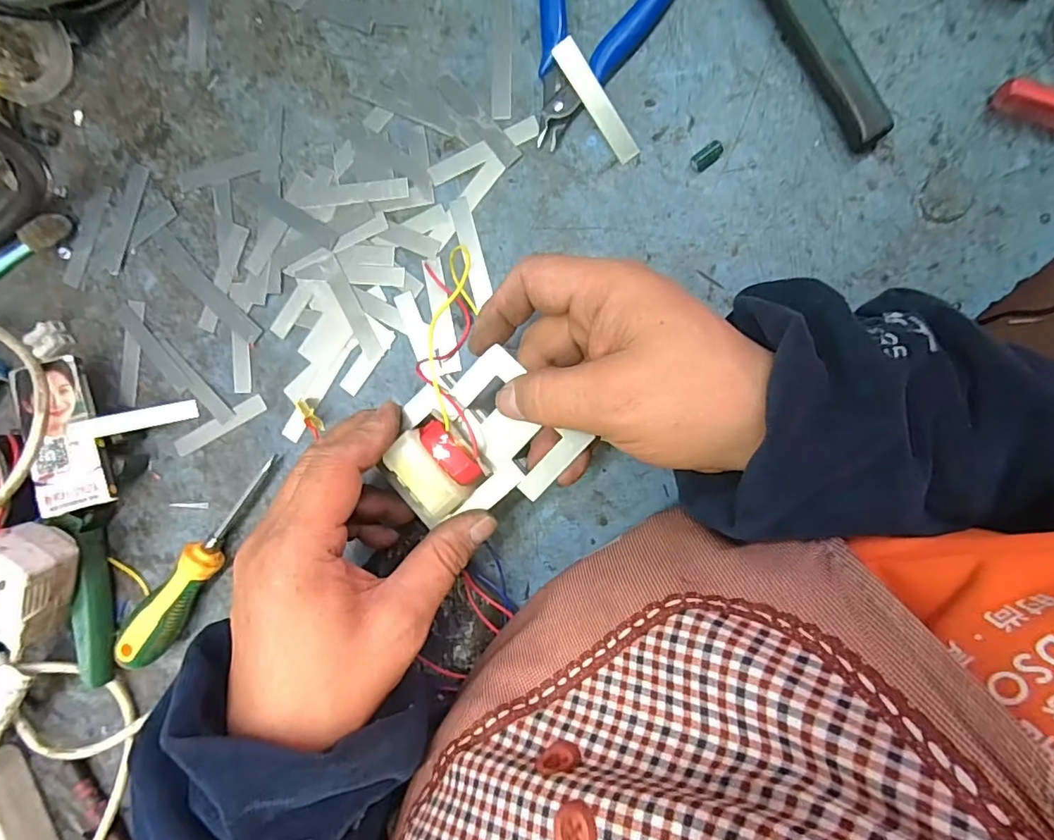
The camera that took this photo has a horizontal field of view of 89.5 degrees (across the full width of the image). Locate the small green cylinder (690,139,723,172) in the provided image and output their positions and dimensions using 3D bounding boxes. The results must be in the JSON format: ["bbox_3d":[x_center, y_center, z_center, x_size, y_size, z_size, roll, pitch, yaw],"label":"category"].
[{"bbox_3d":[0.095,-0.139,0.280,0.017,0.006,0.009,-40,88,7],"label":"small green cylinder"}]

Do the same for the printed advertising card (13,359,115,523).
[{"bbox_3d":[-0.270,0.009,0.306,0.037,0.009,0.087,-17,90,-15],"label":"printed advertising card"}]

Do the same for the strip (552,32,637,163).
[{"bbox_3d":[0.037,-0.168,0.280,0.012,0.004,0.066,-35,104,7],"label":"strip"}]

